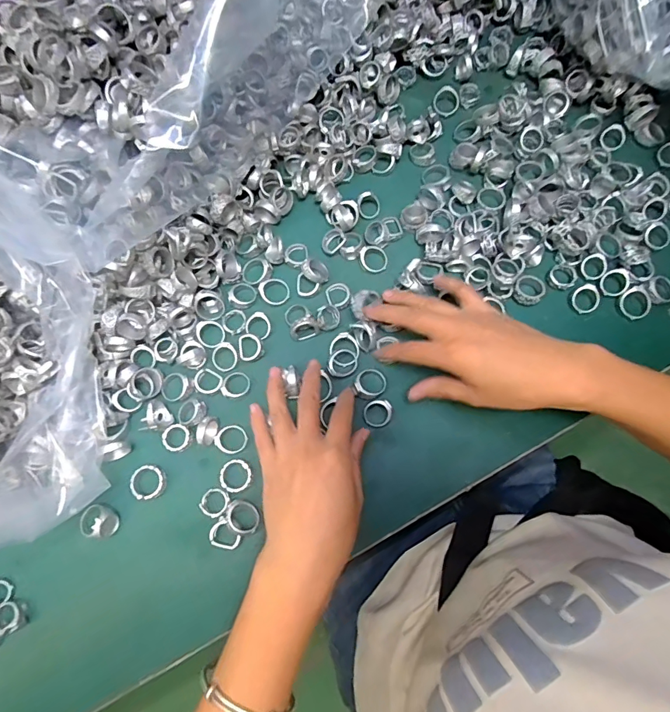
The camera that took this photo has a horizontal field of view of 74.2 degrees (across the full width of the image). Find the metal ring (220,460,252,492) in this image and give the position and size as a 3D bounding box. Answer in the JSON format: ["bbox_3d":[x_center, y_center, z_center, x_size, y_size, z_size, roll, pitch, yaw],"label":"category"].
[{"bbox_3d":[-0.080,0.096,0.354,0.025,0.004,0.025,-28,83,-10],"label":"metal ring"}]

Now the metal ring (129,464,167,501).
[{"bbox_3d":[-0.151,0.102,0.359,0.025,0.009,0.027,0,75,1],"label":"metal ring"}]

